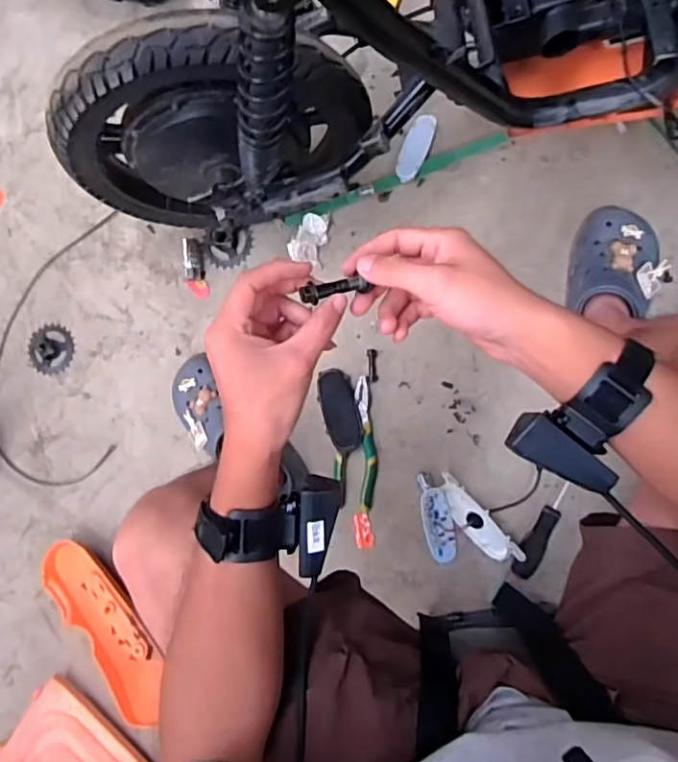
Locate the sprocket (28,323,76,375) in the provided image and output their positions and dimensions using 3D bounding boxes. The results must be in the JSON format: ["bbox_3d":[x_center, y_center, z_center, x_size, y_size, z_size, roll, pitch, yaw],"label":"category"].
[{"bbox_3d":[-0.486,-0.053,0.993,0.081,0.009,0.086,-7,84,9],"label":"sprocket"}]

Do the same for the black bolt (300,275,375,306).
[{"bbox_3d":[-0.003,-0.063,0.411,0.050,0.012,0.011,-15,83,-28],"label":"black bolt"}]

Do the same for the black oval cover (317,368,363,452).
[{"bbox_3d":[0.002,0.044,0.884,0.053,0.027,0.123,-13,83,8],"label":"black oval cover"}]

